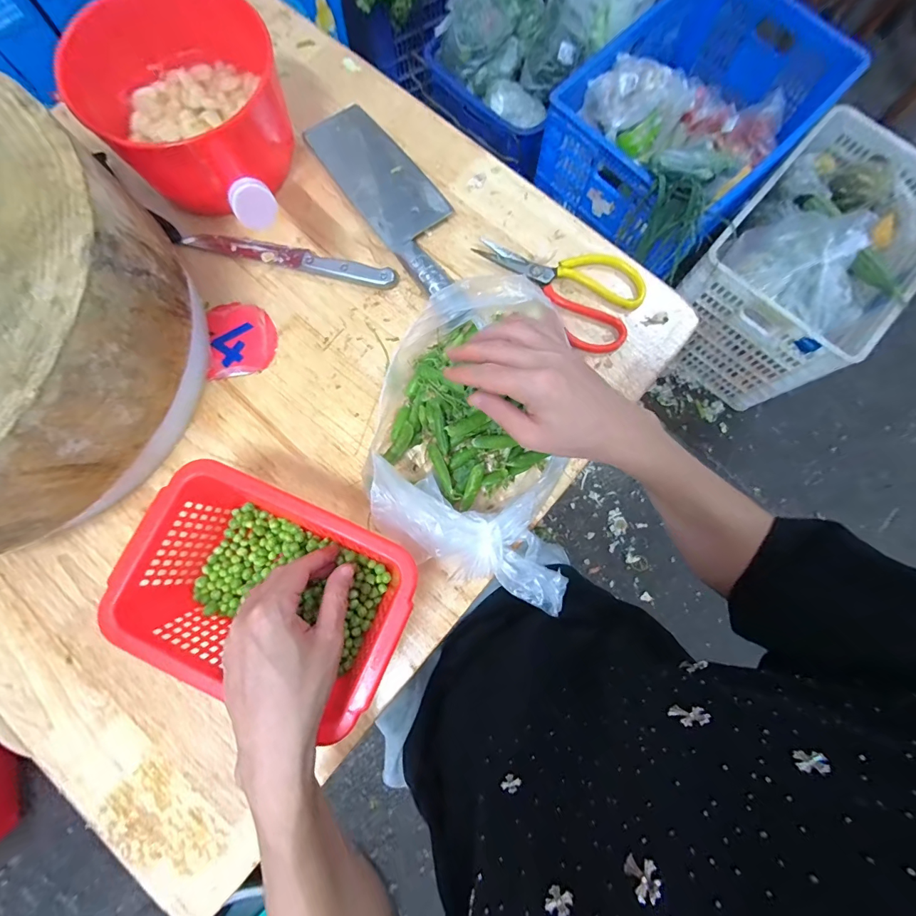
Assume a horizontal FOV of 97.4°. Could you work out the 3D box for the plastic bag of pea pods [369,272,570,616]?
[{"bbox_3d":[0.014,-0.029,0.395,0.183,0.065,0.306,5,79,1],"label":"plastic bag of pea pods"}]

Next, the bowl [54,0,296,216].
[{"bbox_3d":[-0.286,-0.382,0.430,0.185,0.102,0.185,1,79,0],"label":"bowl"}]

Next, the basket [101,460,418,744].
[{"bbox_3d":[-0.157,0.114,0.356,0.215,0.069,0.154,22,80,4],"label":"basket"}]

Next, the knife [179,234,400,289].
[{"bbox_3d":[-0.190,-0.230,0.457,0.245,0.014,0.027,13,79,2],"label":"knife"}]

